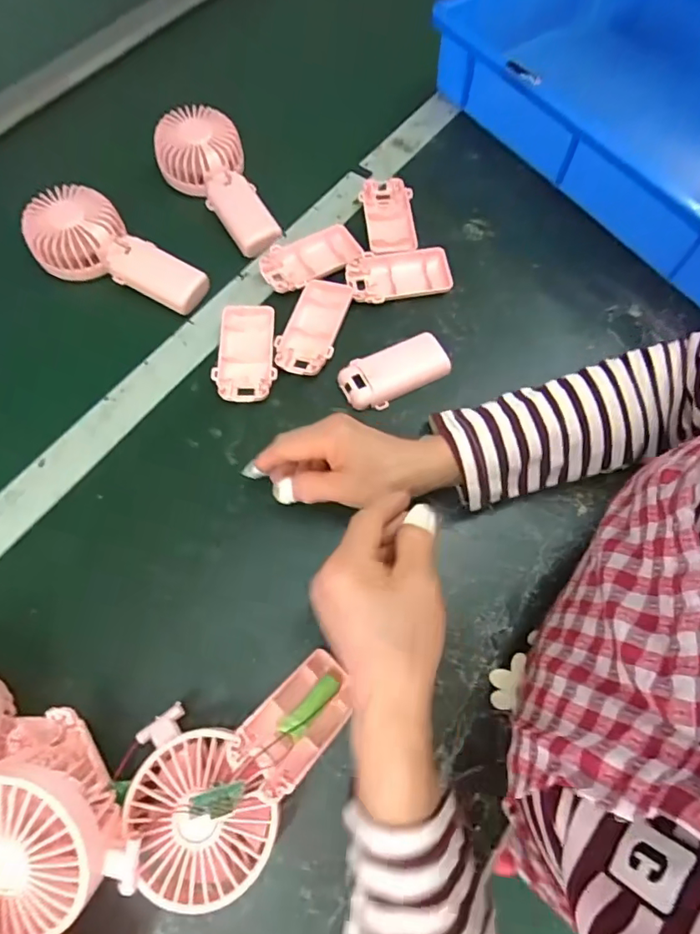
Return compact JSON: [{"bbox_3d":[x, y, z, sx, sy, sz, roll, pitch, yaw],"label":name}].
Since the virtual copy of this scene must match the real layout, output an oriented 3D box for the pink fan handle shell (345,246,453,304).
[{"bbox_3d":[0.046,-0.184,0.499,0.098,0.018,0.053,-9,67,-3],"label":"pink fan handle shell"}]

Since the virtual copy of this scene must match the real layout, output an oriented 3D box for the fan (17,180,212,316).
[{"bbox_3d":[-0.225,-0.211,0.515,0.174,0.043,0.081,25,69,-3],"label":"fan"}]

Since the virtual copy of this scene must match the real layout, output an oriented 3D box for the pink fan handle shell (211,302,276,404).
[{"bbox_3d":[-0.091,-0.101,0.461,0.052,0.015,0.097,1,67,1],"label":"pink fan handle shell"}]

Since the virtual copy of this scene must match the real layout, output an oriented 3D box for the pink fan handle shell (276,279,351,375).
[{"bbox_3d":[-0.033,-0.128,0.468,0.049,0.011,0.095,14,68,6],"label":"pink fan handle shell"}]

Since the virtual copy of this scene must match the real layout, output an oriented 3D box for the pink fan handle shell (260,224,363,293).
[{"bbox_3d":[-0.038,-0.203,0.502,0.097,0.014,0.051,-29,70,-11],"label":"pink fan handle shell"}]

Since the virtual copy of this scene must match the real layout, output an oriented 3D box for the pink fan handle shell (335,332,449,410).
[{"bbox_3d":[0.040,-0.084,0.458,0.099,0.016,0.046,-25,69,-10],"label":"pink fan handle shell"}]

